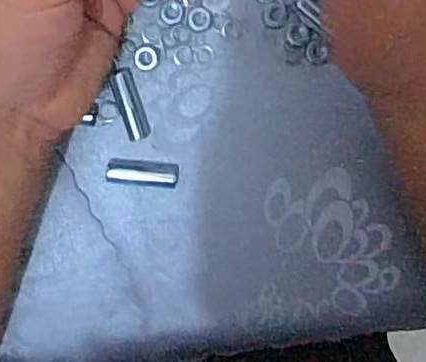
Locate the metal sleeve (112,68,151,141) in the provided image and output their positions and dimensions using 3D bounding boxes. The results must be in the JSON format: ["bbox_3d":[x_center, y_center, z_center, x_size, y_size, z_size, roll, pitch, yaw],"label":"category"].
[{"bbox_3d":[-0.045,-0.042,0.365,0.012,0.010,0.040,-17,98,-1],"label":"metal sleeve"}]

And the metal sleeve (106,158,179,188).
[{"bbox_3d":[-0.039,-0.004,0.369,0.039,0.009,0.013,6,97,-4],"label":"metal sleeve"}]

